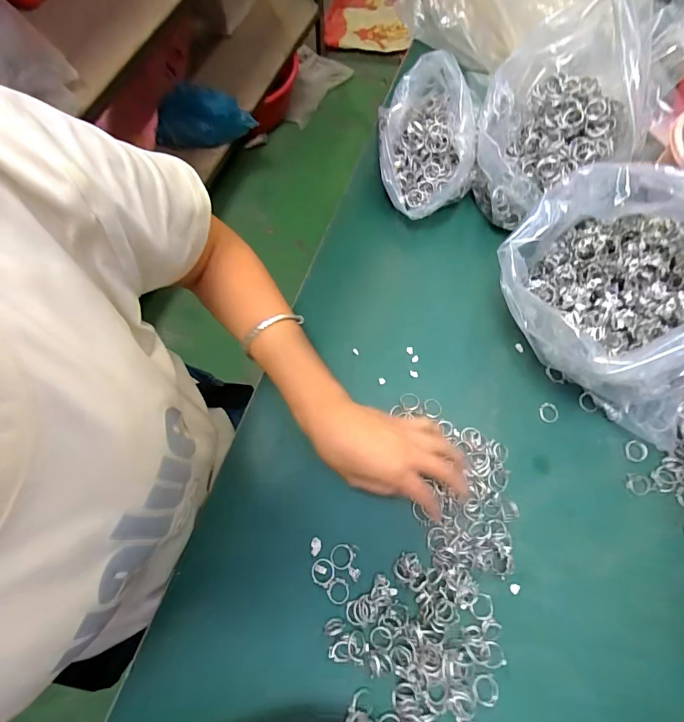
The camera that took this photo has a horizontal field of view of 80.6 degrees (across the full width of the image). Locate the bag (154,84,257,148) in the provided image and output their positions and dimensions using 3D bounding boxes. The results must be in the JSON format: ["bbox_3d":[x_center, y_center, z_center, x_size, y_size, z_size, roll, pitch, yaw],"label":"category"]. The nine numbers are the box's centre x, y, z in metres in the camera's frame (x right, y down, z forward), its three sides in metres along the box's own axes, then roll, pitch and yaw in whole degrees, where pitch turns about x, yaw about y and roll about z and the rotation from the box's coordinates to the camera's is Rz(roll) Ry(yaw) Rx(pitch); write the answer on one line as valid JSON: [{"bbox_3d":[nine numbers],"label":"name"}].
[{"bbox_3d":[-0.431,-0.714,1.205,0.301,0.118,0.137,12,70,22],"label":"bag"}]

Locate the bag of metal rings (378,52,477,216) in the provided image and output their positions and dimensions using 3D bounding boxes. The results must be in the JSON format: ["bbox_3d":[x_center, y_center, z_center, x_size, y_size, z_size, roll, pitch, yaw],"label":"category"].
[{"bbox_3d":[0.106,-0.263,0.488,0.119,0.118,0.159,2,70,0],"label":"bag of metal rings"}]

